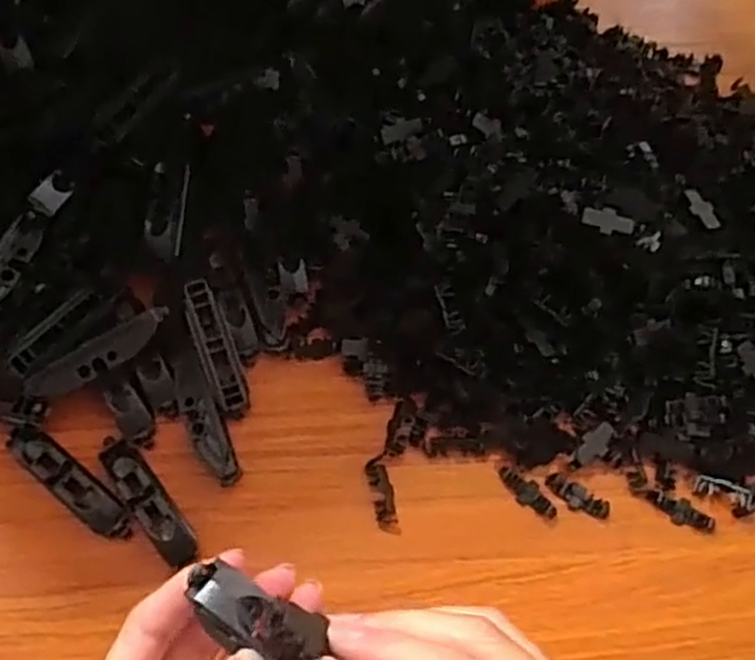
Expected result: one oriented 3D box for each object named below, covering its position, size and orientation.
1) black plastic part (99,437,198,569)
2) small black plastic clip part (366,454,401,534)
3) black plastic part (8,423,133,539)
[{"bbox_3d":[-0.116,0.084,0.388,0.017,0.012,0.075,-34,71,-17],"label":"black plastic part"},{"bbox_3d":[0.003,0.085,0.401,0.011,0.007,0.041,-11,66,-8],"label":"small black plastic clip part"},{"bbox_3d":[-0.157,0.077,0.392,0.082,0.015,0.019,37,68,13],"label":"black plastic part"}]

